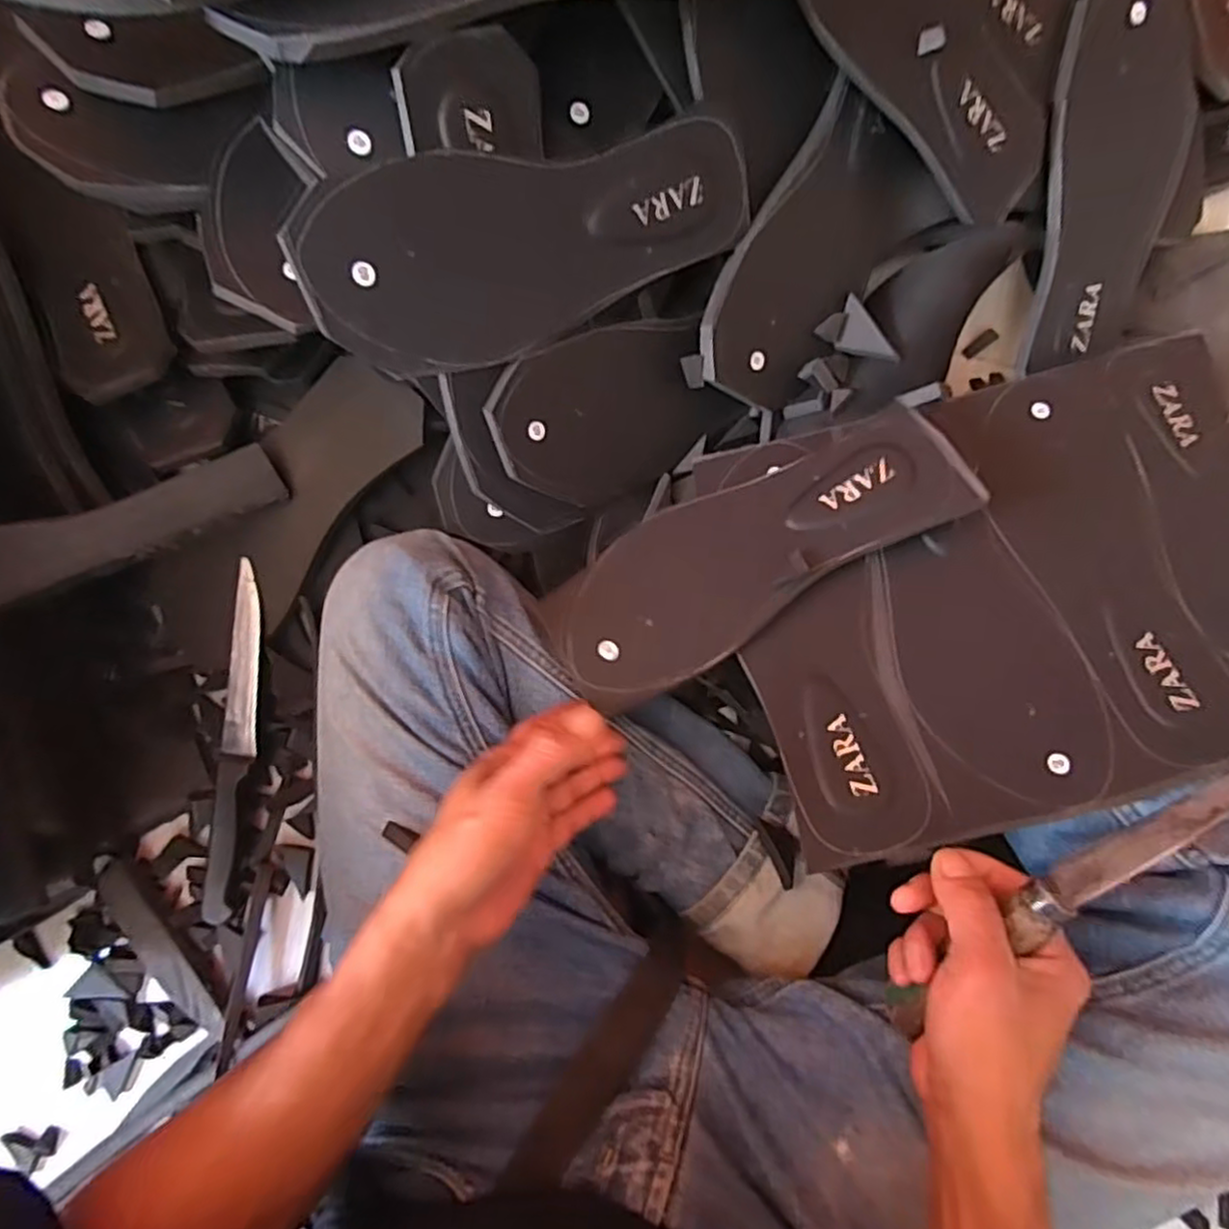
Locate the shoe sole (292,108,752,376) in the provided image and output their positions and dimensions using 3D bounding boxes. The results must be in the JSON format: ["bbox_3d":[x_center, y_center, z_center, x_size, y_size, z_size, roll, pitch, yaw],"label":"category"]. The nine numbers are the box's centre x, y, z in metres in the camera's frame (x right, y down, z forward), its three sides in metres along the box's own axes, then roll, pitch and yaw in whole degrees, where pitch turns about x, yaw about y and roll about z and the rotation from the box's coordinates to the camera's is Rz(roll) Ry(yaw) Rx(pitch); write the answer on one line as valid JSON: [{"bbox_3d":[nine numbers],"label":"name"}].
[{"bbox_3d":[-0.038,-0.200,0.381,0.251,0.008,0.101,-20,121,-19],"label":"shoe sole"}]

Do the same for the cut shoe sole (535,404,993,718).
[{"bbox_3d":[0.082,-0.040,0.427,0.262,0.009,0.095,-31,73,2],"label":"cut shoe sole"}]

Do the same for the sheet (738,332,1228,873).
[{"bbox_3d":[0.243,-0.020,0.414,0.339,0.009,0.254,-15,69,1],"label":"sheet"}]

